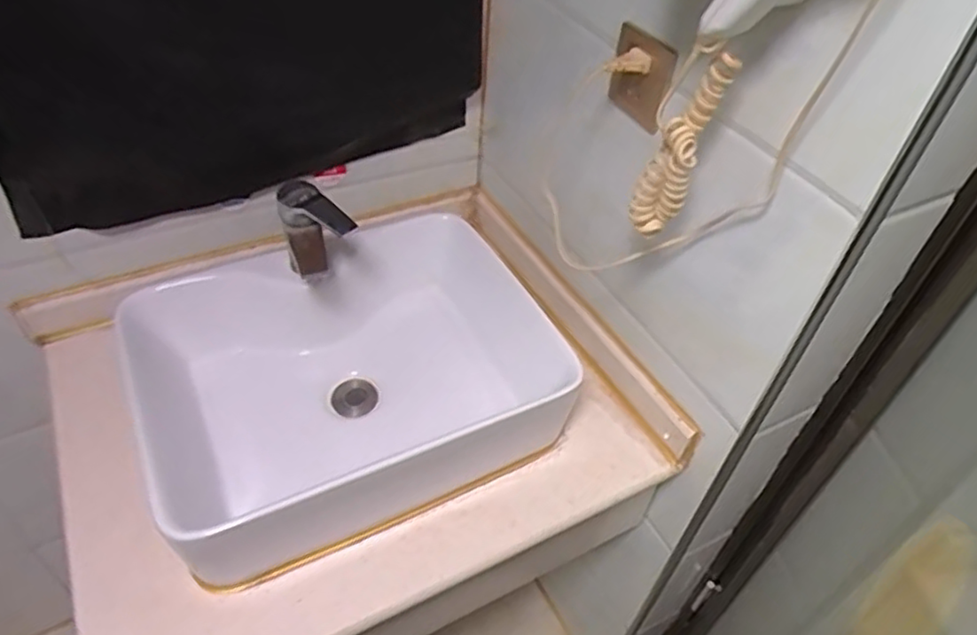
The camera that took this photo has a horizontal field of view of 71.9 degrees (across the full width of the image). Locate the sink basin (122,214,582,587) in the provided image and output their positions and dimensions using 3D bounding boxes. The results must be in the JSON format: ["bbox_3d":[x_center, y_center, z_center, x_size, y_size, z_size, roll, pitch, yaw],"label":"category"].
[{"bbox_3d":[-0.170,0.075,0.856,0.484,0.137,0.368,-19,50,-22],"label":"sink basin"}]

